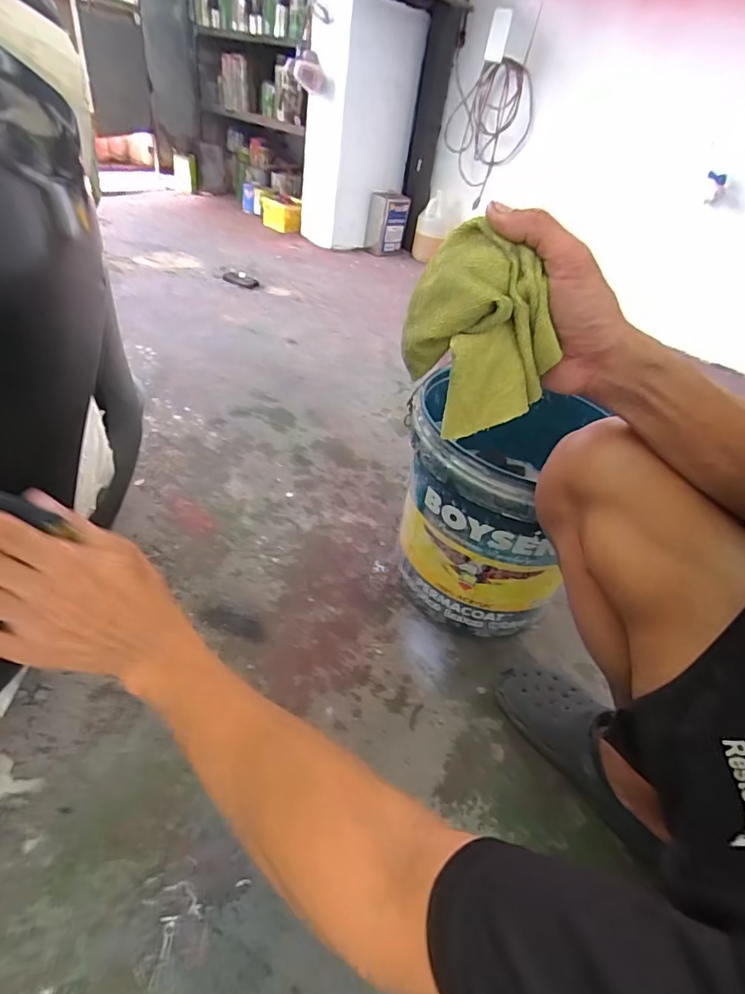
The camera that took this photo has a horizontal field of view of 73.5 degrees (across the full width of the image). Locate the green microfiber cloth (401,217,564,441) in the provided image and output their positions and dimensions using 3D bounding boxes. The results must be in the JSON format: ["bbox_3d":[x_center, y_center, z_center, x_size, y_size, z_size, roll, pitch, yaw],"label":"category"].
[{"bbox_3d":[0.078,-0.121,0.368,0.102,0.123,0.066,7,38,0],"label":"green microfiber cloth"}]

